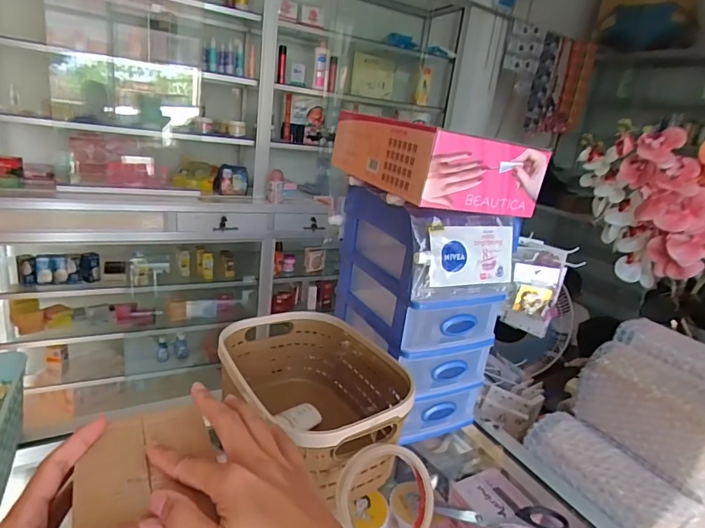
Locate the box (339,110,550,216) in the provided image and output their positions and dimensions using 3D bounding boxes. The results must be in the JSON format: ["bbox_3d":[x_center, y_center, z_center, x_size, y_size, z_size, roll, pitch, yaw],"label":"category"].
[{"bbox_3d":[0.076,-0.112,0.491,0.152,0.065,0.202,-2,20,-28],"label":"box"}]

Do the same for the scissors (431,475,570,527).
[{"bbox_3d":[0.140,0.251,0.435,0.134,0.018,0.076,13,19,16],"label":"scissors"}]

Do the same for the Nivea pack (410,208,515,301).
[{"bbox_3d":[0.114,-0.009,0.454,0.129,0.083,0.023,-2,20,-28],"label":"Nivea pack"}]

